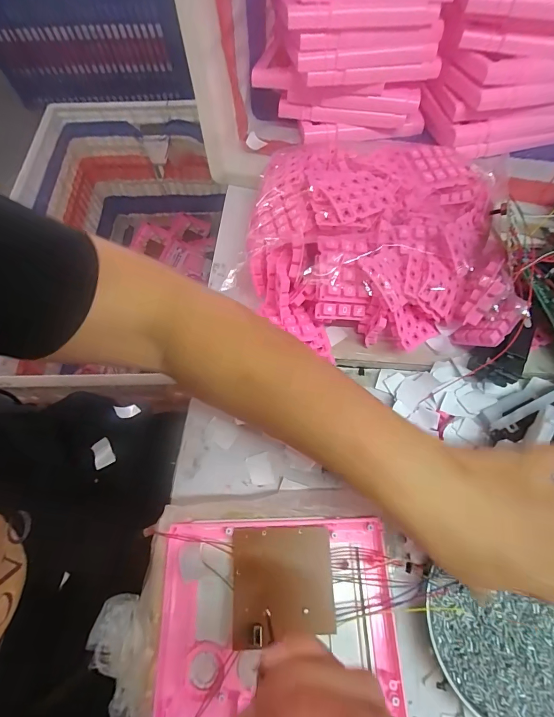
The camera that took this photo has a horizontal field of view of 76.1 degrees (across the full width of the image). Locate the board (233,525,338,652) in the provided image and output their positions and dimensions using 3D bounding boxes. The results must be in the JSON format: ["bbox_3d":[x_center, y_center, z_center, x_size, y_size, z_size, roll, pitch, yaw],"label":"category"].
[{"bbox_3d":[0.004,0.163,0.257,0.071,0.005,0.071,-4,58,3],"label":"board"}]

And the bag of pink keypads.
[{"bbox_3d":[0.104,-0.119,0.358,0.261,0.095,0.204,9,66,6],"label":"bag of pink keypads"}]

